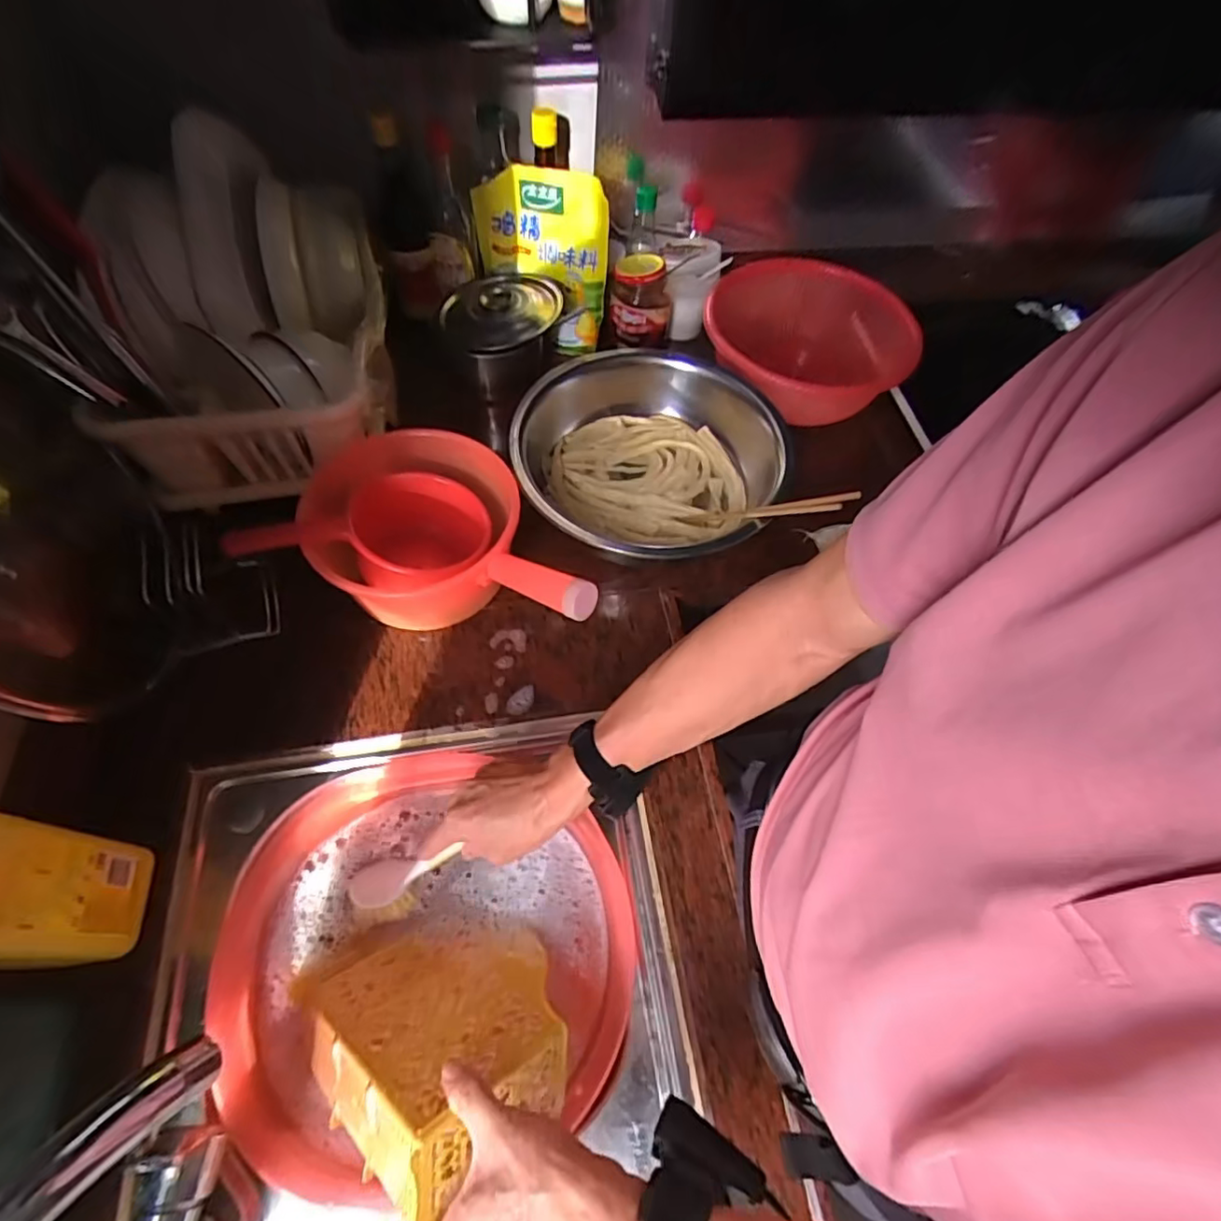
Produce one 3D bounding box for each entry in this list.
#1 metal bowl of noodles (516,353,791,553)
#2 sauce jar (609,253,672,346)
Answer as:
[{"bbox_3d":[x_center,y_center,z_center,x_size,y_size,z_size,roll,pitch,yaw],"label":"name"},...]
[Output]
[{"bbox_3d":[0.036,-0.178,0.725,0.293,0.098,0.311,1,60,-2],"label":"metal bowl of noodles"},{"bbox_3d":[0.044,-0.462,0.881,0.083,0.099,0.095,5,60,-1],"label":"sauce jar"}]

